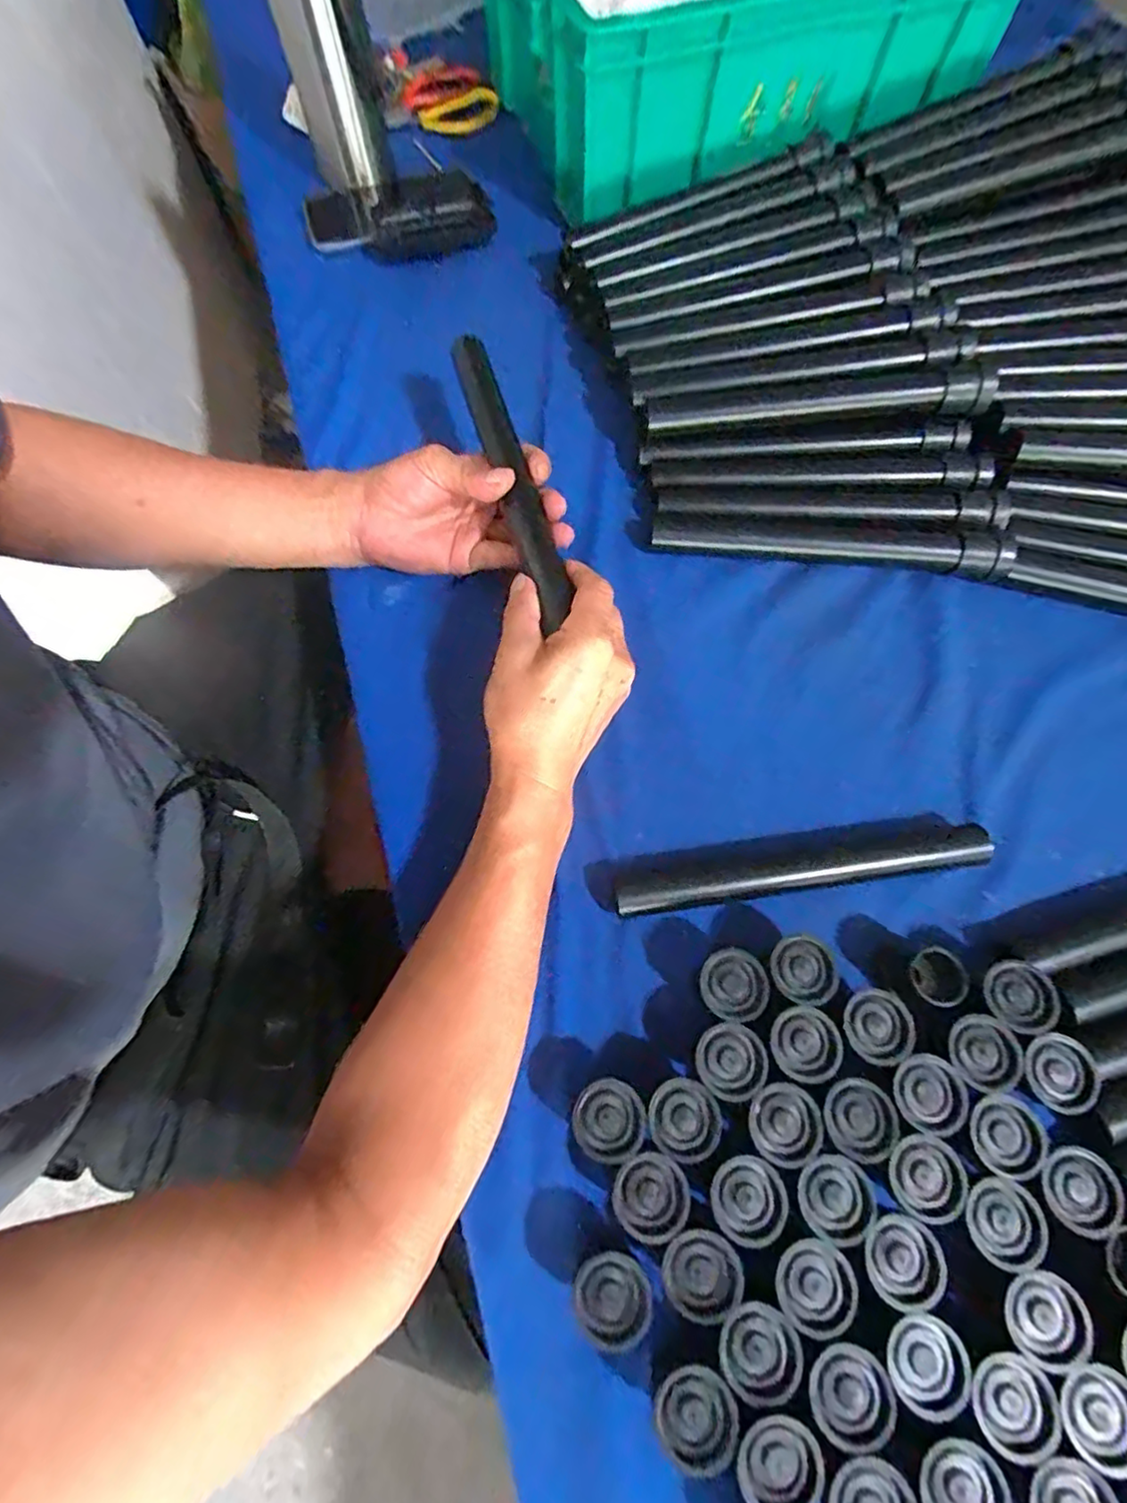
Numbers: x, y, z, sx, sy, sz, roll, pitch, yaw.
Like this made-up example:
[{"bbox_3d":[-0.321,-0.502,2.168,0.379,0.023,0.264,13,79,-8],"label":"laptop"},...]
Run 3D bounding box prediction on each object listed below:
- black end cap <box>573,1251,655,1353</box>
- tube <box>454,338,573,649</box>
[{"bbox_3d":[0.022,0.249,0.288,0.034,0.031,0.032,0,69,0],"label":"black end cap"},{"bbox_3d":[-0.035,-0.185,0.408,0.023,0.020,0.229,-16,75,-5],"label":"tube"}]

